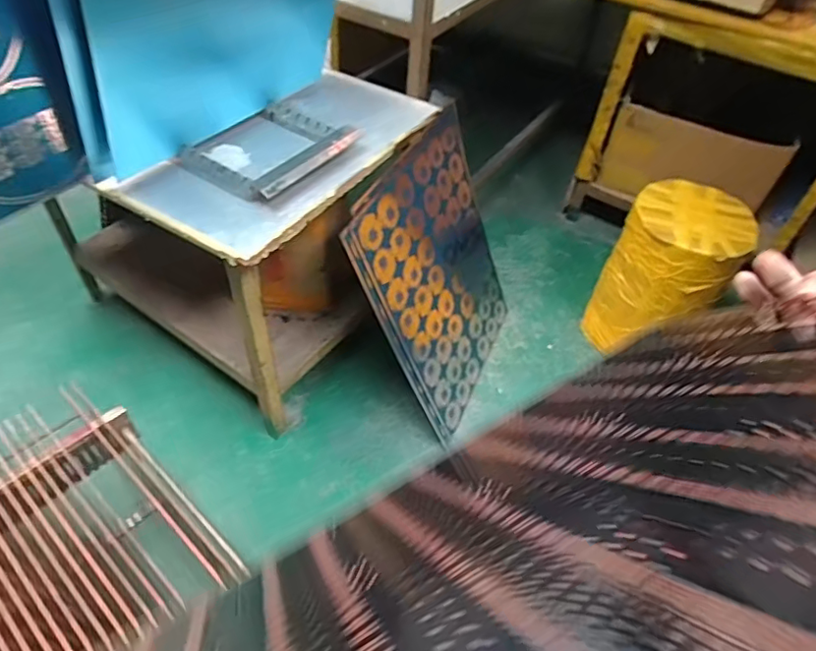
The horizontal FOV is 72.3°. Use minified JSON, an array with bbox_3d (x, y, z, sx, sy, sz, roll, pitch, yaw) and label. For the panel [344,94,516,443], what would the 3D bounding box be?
[{"bbox_3d":[0.074,-0.090,1.053,0.016,0.517,0.425,5,50,33],"label":"panel"}]

